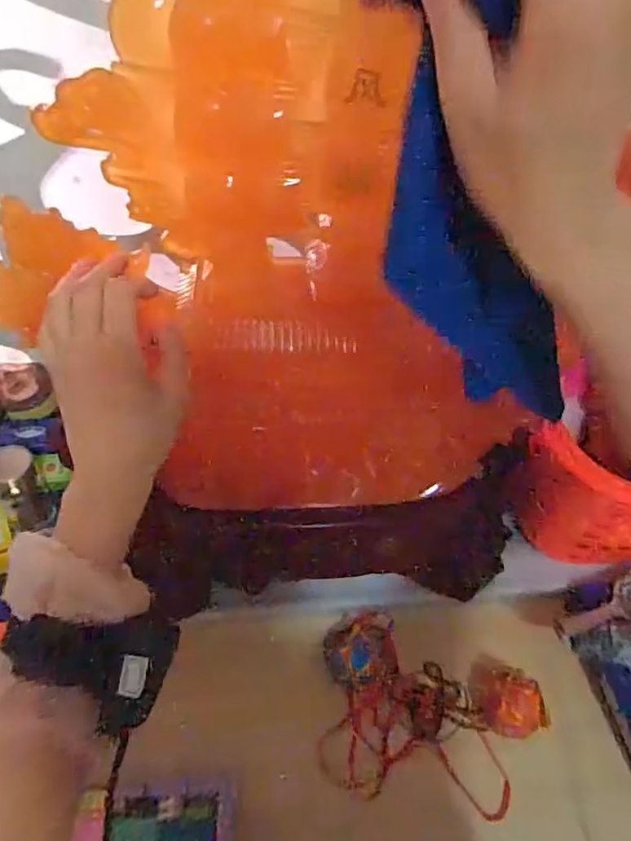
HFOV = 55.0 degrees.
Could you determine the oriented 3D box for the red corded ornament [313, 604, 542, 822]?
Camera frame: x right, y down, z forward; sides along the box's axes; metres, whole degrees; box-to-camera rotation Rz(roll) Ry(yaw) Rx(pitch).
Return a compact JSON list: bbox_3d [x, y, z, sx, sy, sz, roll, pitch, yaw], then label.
[{"bbox_3d":[0.108,0.324,0.654,0.233,0.072,0.170,24,52,14],"label":"red corded ornament"}]

